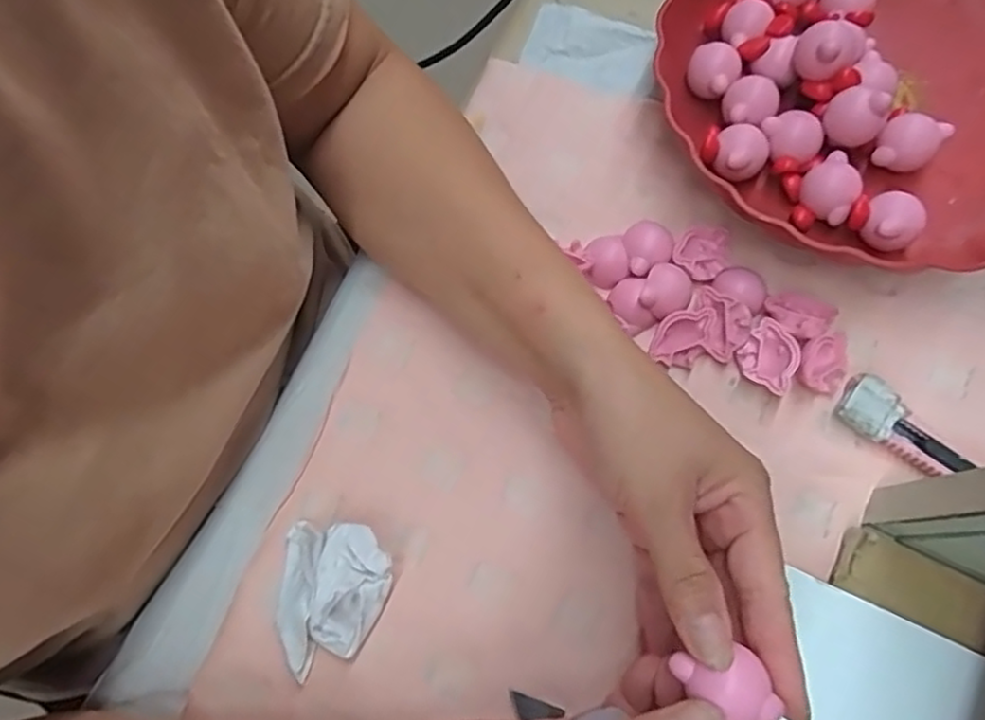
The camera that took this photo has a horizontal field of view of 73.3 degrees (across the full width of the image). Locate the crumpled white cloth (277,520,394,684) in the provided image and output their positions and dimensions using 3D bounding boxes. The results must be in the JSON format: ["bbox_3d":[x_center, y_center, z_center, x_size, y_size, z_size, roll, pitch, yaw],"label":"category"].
[{"bbox_3d":[-0.074,0.109,0.305,0.051,0.021,0.064,3,73,2],"label":"crumpled white cloth"}]

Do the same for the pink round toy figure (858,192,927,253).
[{"bbox_3d":[0.200,-0.068,0.338,0.027,0.029,0.027,0,73,1],"label":"pink round toy figure"}]

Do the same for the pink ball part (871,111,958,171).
[{"bbox_3d":[0.218,-0.113,0.347,0.031,0.021,0.028,-39,76,-10],"label":"pink ball part"}]

